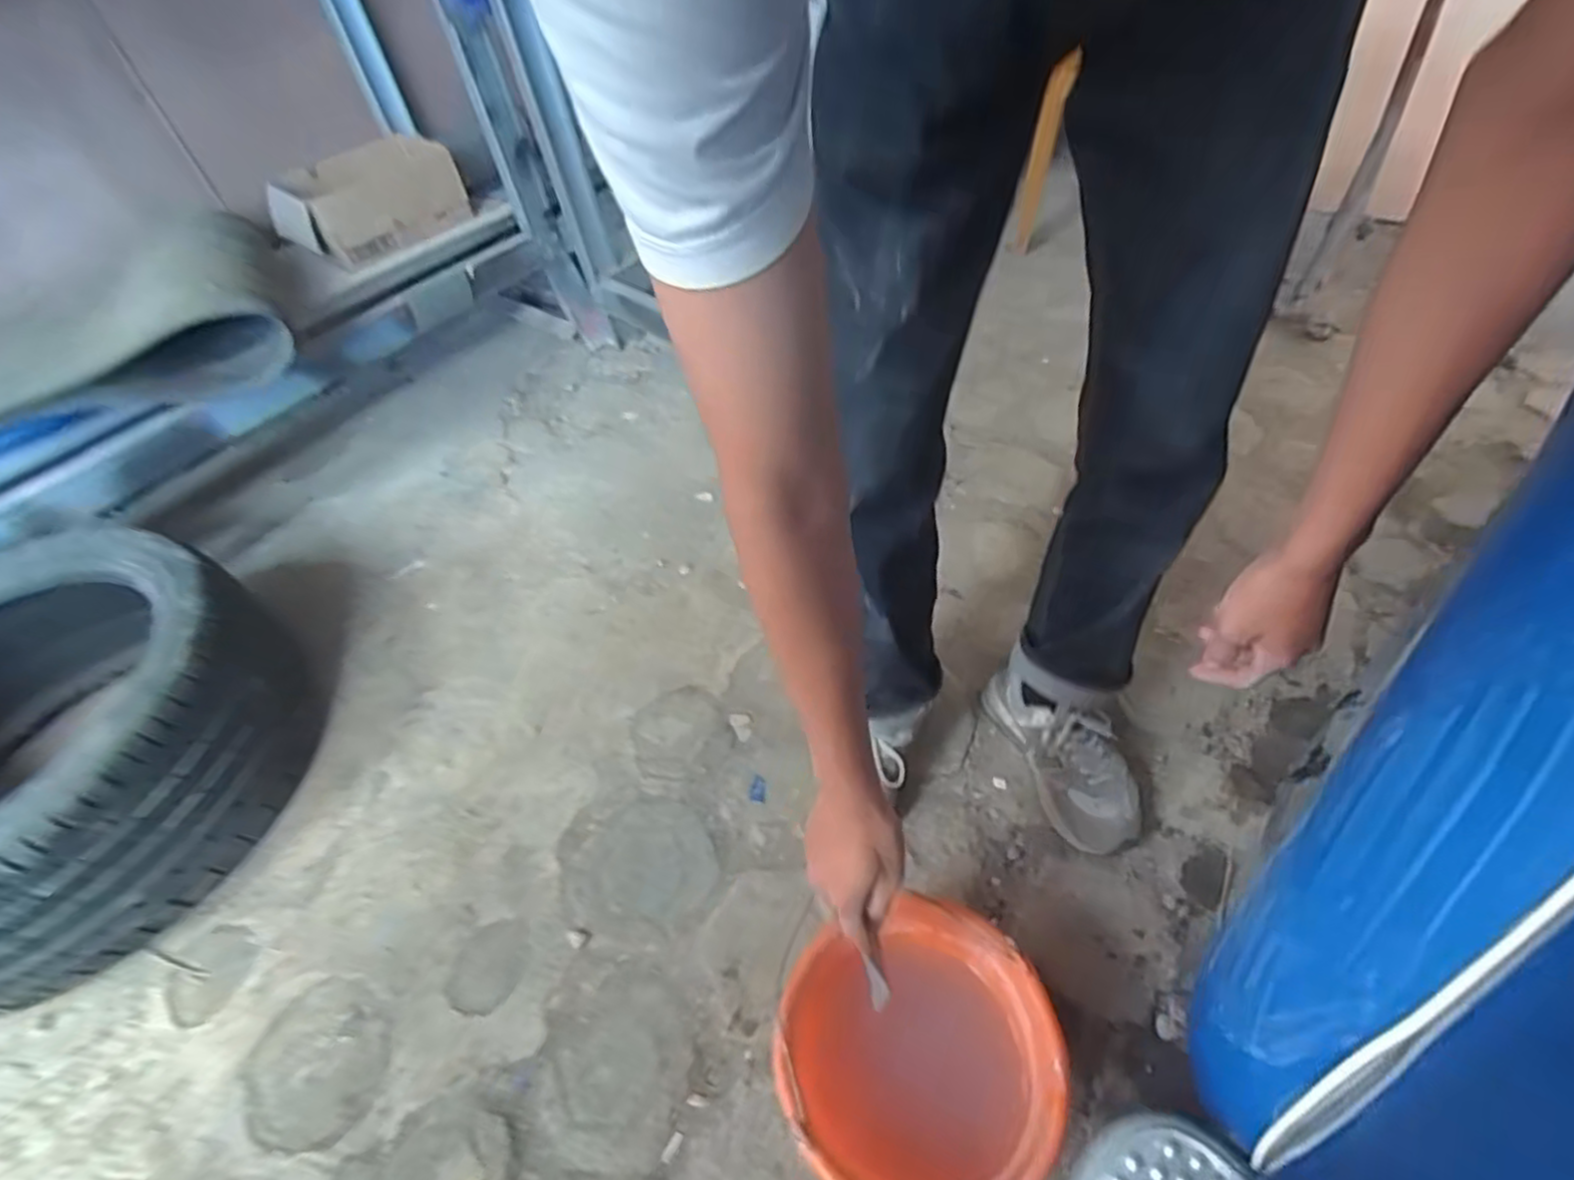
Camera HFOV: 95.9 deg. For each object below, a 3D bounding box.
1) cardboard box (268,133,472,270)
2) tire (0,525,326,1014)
[{"bbox_3d":[-0.838,-0.796,1.437,0.233,0.129,0.331,24,56,28],"label":"cardboard box"},{"bbox_3d":[-1.043,0.220,0.984,0.609,0.278,0.603,-3,49,4],"label":"tire"}]

